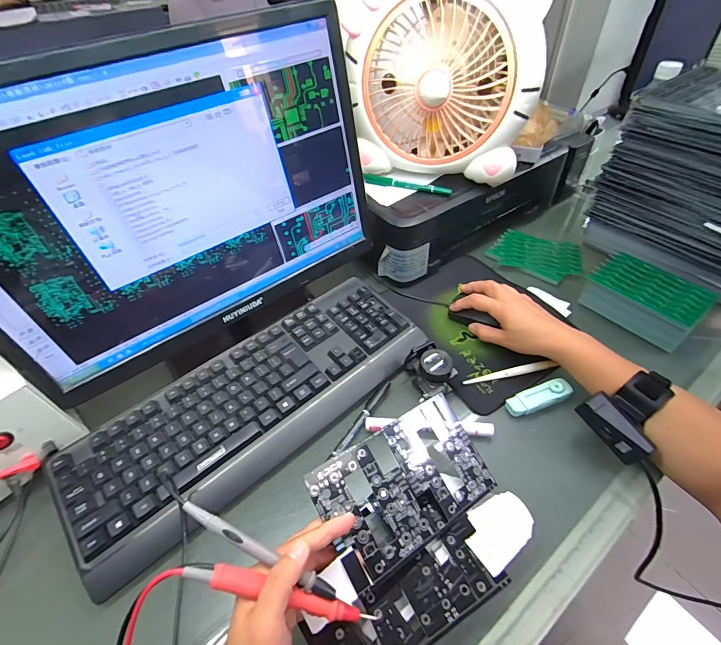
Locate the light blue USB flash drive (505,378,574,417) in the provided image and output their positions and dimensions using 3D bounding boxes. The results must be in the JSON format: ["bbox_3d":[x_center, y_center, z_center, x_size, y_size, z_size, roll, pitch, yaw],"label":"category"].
[{"bbox_3d":[0.211,0.088,0.435,0.078,0.016,0.026,-15,48,-10],"label":"light blue USB flash drive"}]

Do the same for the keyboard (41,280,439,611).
[{"bbox_3d":[-0.117,0.089,0.444,0.424,0.036,0.150,-34,54,-24],"label":"keyboard"}]

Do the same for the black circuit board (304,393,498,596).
[{"bbox_3d":[0.043,0.148,0.345,0.162,0.014,0.102,-24,75,-27],"label":"black circuit board"}]

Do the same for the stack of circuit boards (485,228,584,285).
[{"bbox_3d":[0.292,-0.115,0.618,0.140,0.011,0.104,24,53,24],"label":"stack of circuit boards"}]

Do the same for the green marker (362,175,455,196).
[{"bbox_3d":[0.070,-0.209,0.564,0.138,0.011,0.013,16,50,18],"label":"green marker"}]

